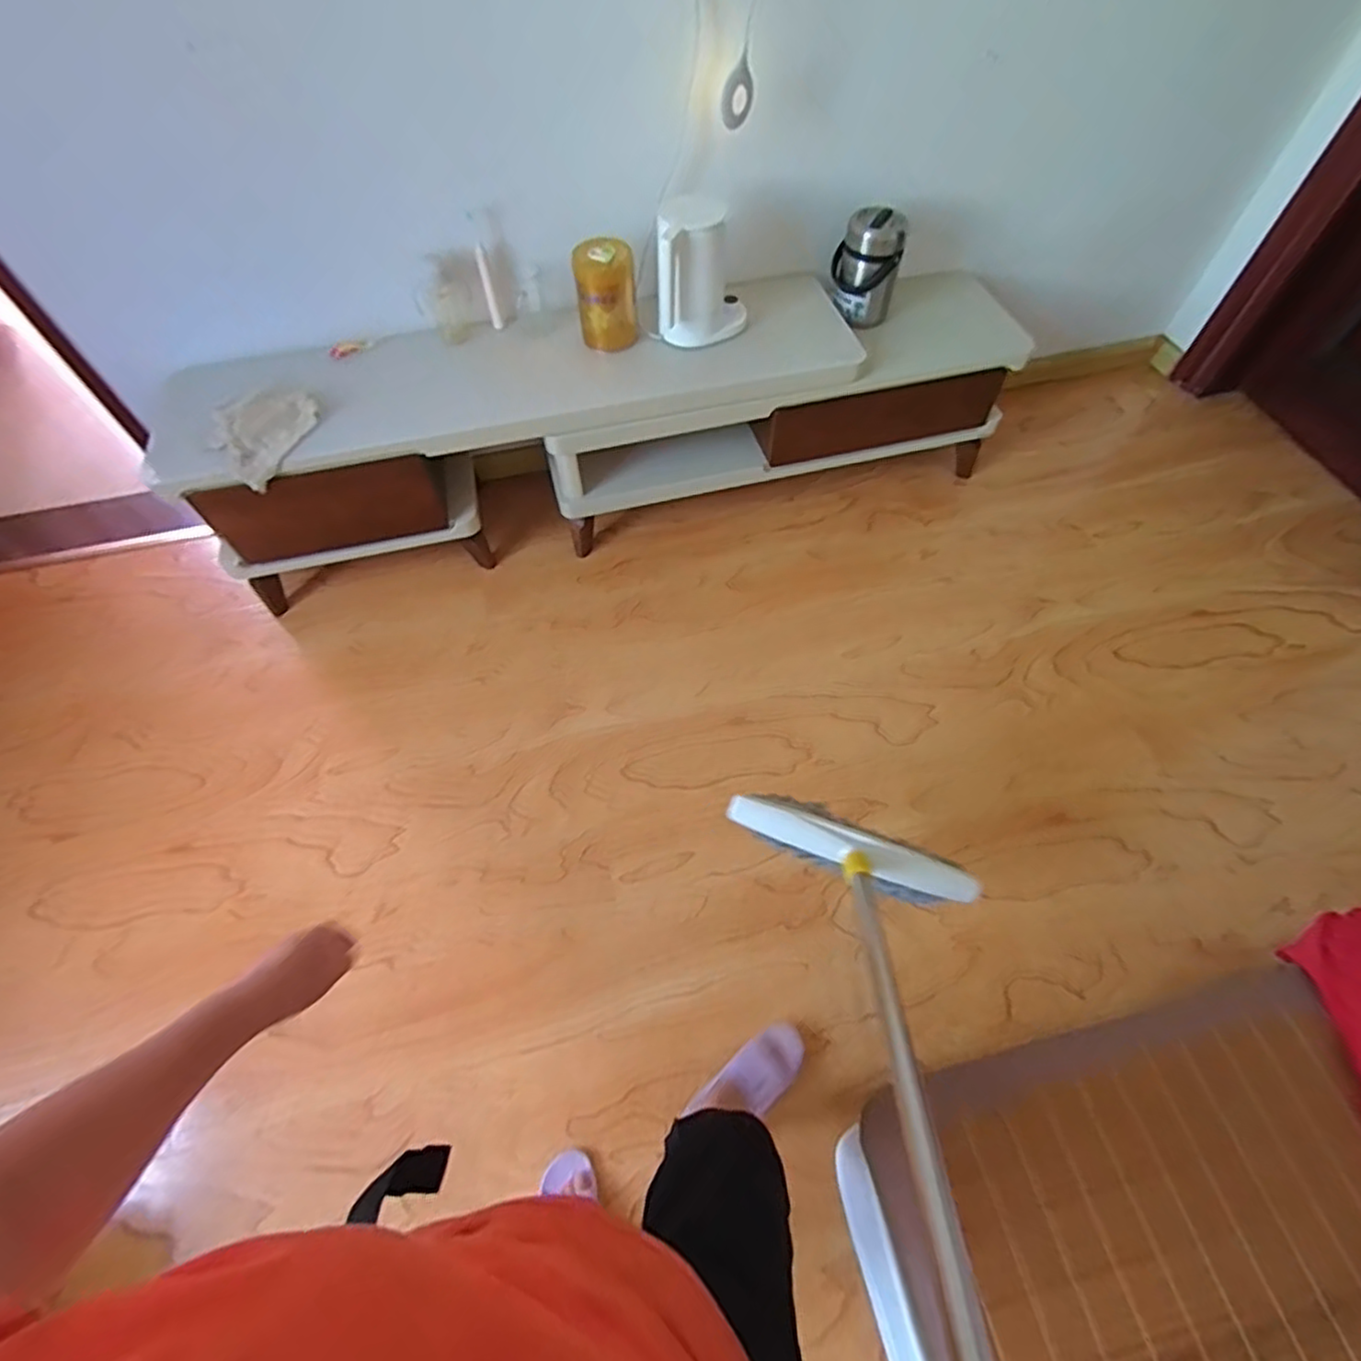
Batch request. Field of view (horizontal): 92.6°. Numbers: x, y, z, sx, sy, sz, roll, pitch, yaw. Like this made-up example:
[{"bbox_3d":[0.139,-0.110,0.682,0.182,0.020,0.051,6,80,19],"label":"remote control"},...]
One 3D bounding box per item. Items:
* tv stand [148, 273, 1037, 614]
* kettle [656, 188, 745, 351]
[{"bbox_3d":[-0.135,-0.629,1.598,1.905,0.364,0.355,-11,59,-5],"label":"tv stand"},{"bbox_3d":[0.047,-0.865,1.406,0.199,0.251,0.176,0,59,2],"label":"kettle"}]

